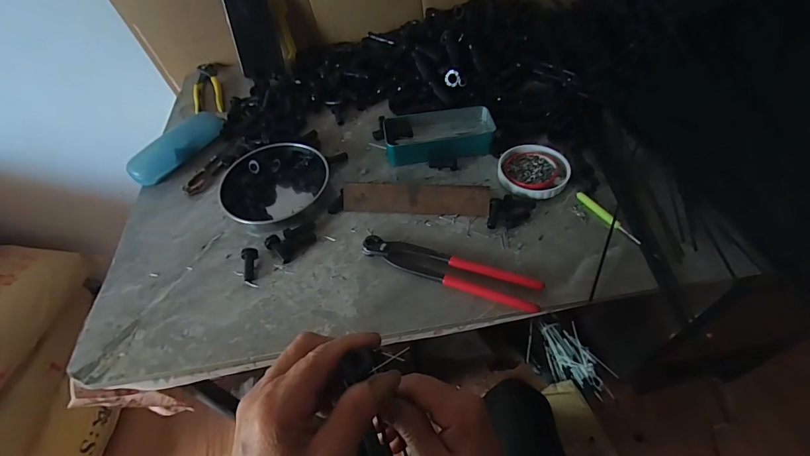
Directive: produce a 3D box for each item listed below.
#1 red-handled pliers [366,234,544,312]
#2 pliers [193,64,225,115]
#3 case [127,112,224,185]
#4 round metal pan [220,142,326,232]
[{"bbox_3d":[0.046,0.045,0.420,0.193,0.014,0.038,15,54,16],"label":"red-handled pliers"},{"bbox_3d":[-0.354,-0.250,0.694,0.046,0.013,0.171,-20,52,-11],"label":"pliers"},{"bbox_3d":[-0.333,-0.126,0.576,0.055,0.028,0.157,15,54,17],"label":"case"},{"bbox_3d":[-0.167,-0.057,0.506,0.133,0.034,0.131,-3,51,3],"label":"round metal pan"}]

